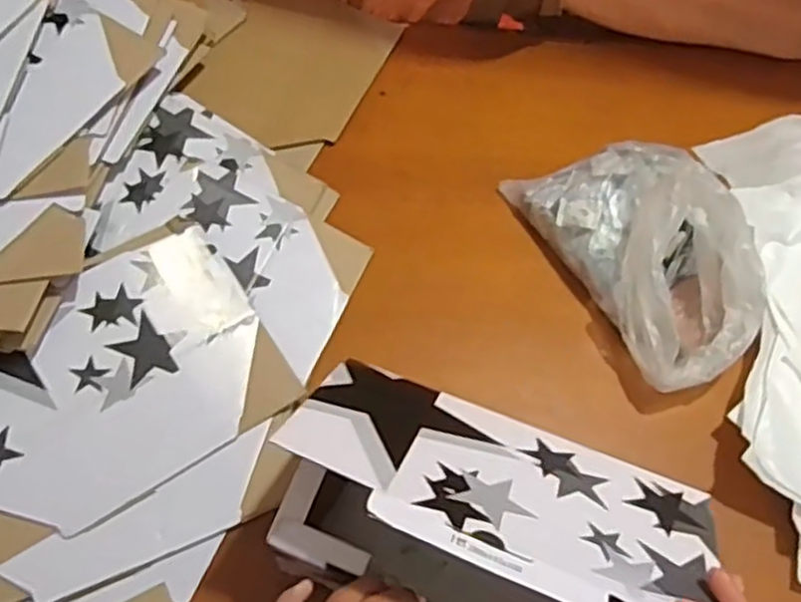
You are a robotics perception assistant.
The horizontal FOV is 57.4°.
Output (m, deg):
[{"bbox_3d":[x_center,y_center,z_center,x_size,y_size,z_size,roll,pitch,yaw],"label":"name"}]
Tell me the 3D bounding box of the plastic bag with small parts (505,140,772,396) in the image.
[{"bbox_3d":[0.250,-0.067,0.683,0.177,0.114,0.266,-21,63,-15],"label":"plastic bag with small parts"}]

